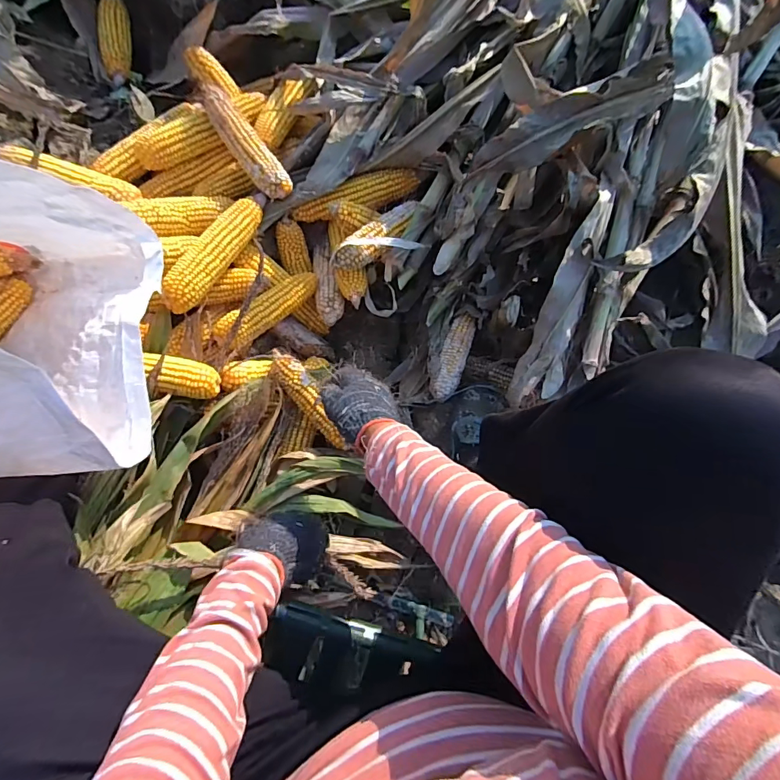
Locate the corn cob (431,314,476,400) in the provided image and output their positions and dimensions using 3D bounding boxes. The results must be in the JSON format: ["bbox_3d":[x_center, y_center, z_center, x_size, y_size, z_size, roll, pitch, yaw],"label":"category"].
[{"bbox_3d":[0.102,-0.053,0.710,0.042,0.033,0.140,20,87,-7],"label":"corn cob"}]

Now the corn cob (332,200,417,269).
[{"bbox_3d":[-0.017,-0.237,0.673,0.166,0.043,0.049,-42,94,-6],"label":"corn cob"}]

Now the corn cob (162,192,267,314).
[{"bbox_3d":[-0.248,-0.204,0.635,0.051,0.042,0.217,32,72,-6],"label":"corn cob"}]

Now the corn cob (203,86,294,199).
[{"bbox_3d":[-0.220,-0.371,0.662,0.051,0.041,0.194,-39,94,-7],"label":"corn cob"}]

